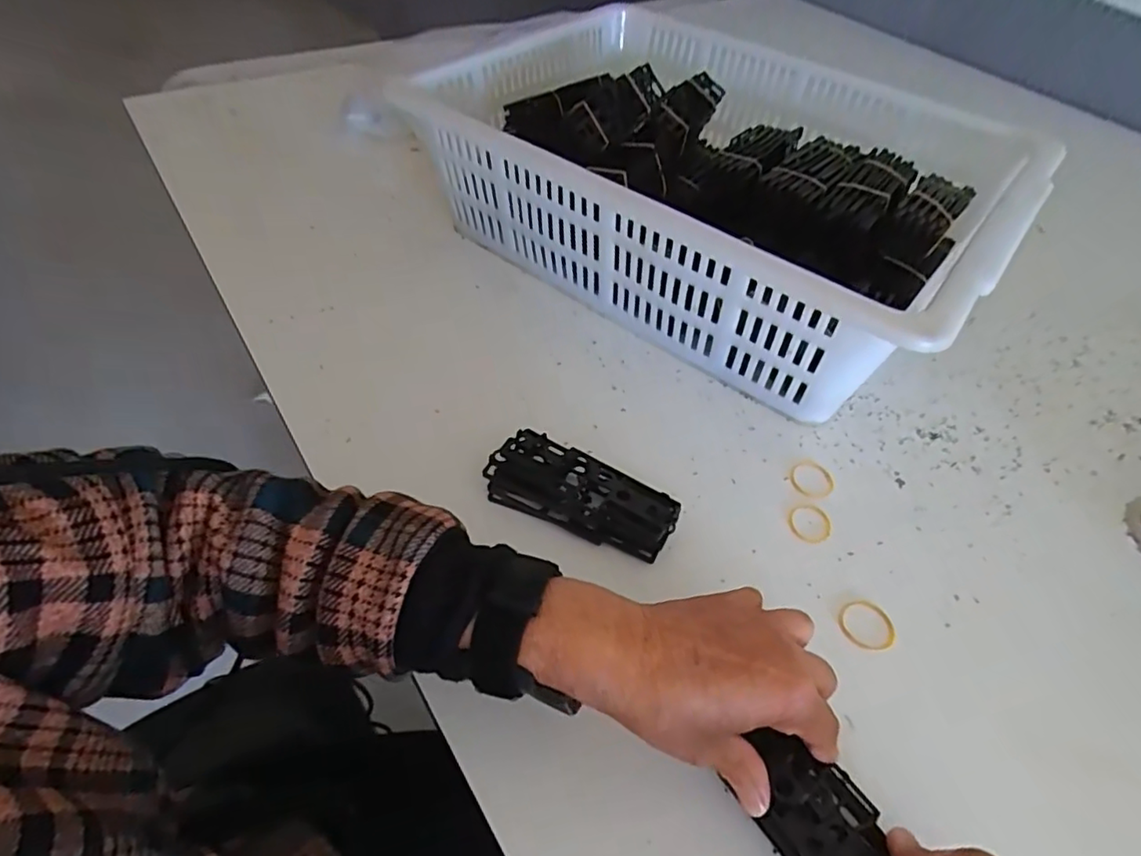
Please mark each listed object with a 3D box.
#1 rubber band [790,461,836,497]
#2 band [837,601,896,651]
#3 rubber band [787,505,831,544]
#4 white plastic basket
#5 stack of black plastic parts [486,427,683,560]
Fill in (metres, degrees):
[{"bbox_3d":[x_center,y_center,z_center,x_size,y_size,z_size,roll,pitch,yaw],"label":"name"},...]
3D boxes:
[{"bbox_3d":[0.176,0.037,0.444,0.031,0.004,0.034,2,49,-2],"label":"rubber band"},{"bbox_3d":[0.182,0.120,0.373,0.033,0.004,0.030,0,49,-4],"label":"band"},{"bbox_3d":[0.166,0.065,0.420,0.029,0.004,0.032,27,53,18],"label":"rubber band"},{"bbox_3d":[0.131,-0.242,0.589,0.488,0.136,0.384,32,54,22],"label":"white plastic basket"},{"bbox_3d":[0.008,0.044,0.412,0.125,0.030,0.050,19,51,12],"label":"stack of black plastic parts"}]

